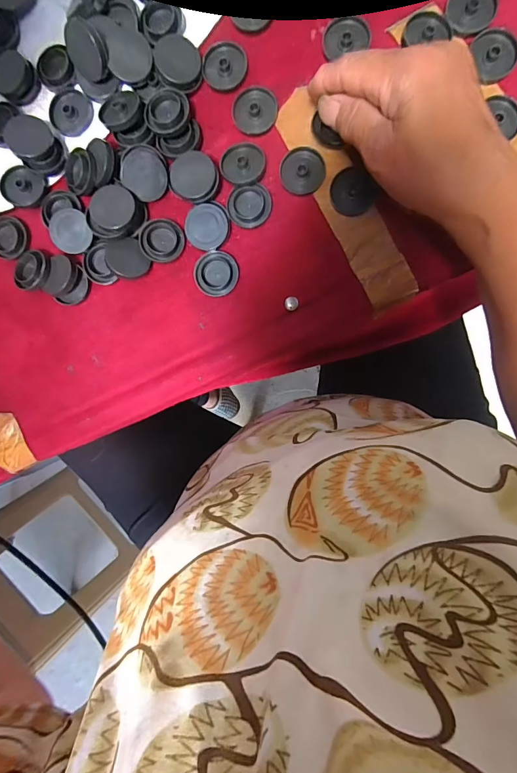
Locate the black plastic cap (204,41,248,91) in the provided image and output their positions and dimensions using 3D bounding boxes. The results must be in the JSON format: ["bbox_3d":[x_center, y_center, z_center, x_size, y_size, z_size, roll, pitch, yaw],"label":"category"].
[{"bbox_3d":[-0.025,-0.238,0.282,0.032,0.007,0.029,-38,89,7],"label":"black plastic cap"}]

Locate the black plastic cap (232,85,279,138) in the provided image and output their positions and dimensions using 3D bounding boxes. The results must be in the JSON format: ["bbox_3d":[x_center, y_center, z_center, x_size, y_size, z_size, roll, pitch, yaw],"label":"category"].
[{"bbox_3d":[-0.003,-0.201,0.280,0.032,0.010,0.029,-2,94,6],"label":"black plastic cap"}]

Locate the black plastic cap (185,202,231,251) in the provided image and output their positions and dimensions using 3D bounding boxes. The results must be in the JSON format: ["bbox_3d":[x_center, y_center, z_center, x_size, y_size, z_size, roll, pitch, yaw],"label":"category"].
[{"bbox_3d":[-0.038,-0.120,0.286,0.031,0.007,0.033,3,94,6],"label":"black plastic cap"}]

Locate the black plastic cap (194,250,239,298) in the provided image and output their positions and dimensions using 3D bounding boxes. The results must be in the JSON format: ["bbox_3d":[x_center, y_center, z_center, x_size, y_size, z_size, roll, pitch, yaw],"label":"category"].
[{"bbox_3d":[-0.033,-0.086,0.291,0.033,0.004,0.033,0,94,6],"label":"black plastic cap"}]

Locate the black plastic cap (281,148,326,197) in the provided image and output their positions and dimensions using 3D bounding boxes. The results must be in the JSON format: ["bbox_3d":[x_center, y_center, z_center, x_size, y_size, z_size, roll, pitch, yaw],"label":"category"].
[{"bbox_3d":[0.032,-0.159,0.279,0.032,0.006,0.032,0,94,6],"label":"black plastic cap"}]

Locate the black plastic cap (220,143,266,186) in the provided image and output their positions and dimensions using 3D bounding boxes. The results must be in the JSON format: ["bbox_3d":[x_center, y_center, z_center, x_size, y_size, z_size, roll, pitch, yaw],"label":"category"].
[{"bbox_3d":[-0.011,-0.165,0.282,0.032,0.009,0.028,13,95,5],"label":"black plastic cap"}]

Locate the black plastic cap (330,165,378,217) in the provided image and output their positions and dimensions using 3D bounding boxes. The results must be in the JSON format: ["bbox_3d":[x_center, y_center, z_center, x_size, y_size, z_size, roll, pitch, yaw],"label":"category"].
[{"bbox_3d":[0.068,-0.142,0.277,0.030,0.005,0.032,0,94,6],"label":"black plastic cap"}]

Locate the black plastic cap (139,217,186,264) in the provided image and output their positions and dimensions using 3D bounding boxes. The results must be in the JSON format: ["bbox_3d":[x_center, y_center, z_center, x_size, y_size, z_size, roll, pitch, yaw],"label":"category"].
[{"bbox_3d":[-0.074,-0.112,0.293,0.033,0.007,0.031,0,94,6],"label":"black plastic cap"}]

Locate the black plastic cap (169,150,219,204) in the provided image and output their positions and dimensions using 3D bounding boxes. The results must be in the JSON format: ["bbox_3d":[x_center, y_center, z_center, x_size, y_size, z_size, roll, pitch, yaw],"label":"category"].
[{"bbox_3d":[-0.047,-0.150,0.273,0.035,0.005,0.032,3,119,5],"label":"black plastic cap"}]

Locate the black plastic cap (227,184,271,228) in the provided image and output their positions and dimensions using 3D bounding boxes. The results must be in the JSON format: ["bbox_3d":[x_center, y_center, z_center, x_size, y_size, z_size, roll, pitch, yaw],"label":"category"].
[{"bbox_3d":[-0.007,-0.135,0.284,0.032,0.007,0.029,3,94,6],"label":"black plastic cap"}]

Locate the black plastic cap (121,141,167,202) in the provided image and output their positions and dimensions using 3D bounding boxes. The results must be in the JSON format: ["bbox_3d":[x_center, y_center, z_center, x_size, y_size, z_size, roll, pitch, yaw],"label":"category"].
[{"bbox_3d":[-0.084,-0.159,0.283,0.035,0.011,0.035,-6,116,-12],"label":"black plastic cap"}]

